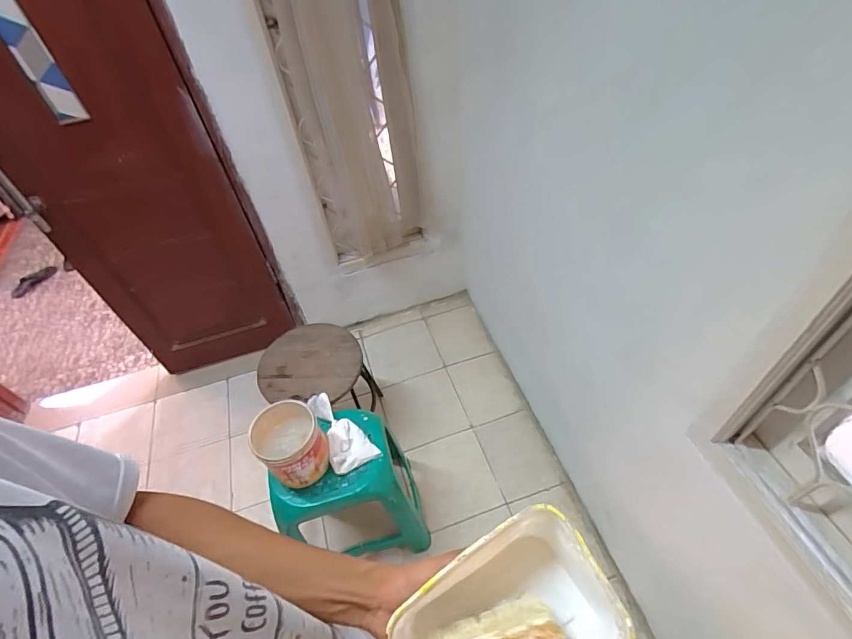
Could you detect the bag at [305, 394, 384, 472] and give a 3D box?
[{"bbox_3d":[-0.219,0.286,1.159,0.116,0.053,0.220,-25,50,-15],"label":"bag"}]

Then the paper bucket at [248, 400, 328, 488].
[{"bbox_3d":[-0.322,0.302,1.068,0.144,0.155,0.166,-31,52,-20],"label":"paper bucket"}]

